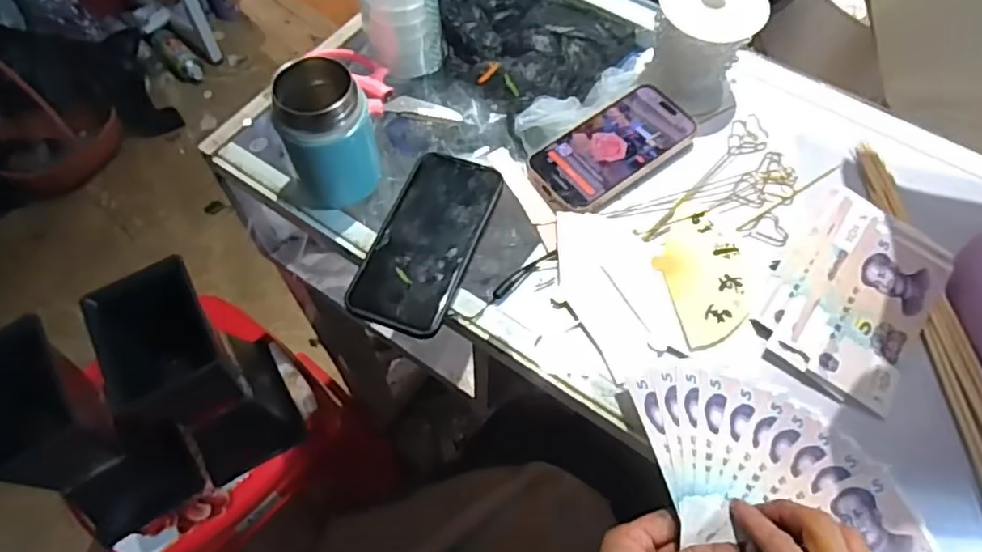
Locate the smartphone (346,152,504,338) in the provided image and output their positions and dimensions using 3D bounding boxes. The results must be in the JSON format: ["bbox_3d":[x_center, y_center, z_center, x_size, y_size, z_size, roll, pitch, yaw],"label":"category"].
[{"bbox_3d":[-0.050,-0.028,0.497,0.074,0.013,0.161,19,62,10],"label":"smartphone"}]

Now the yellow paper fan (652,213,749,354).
[{"bbox_3d":[0.166,0.000,0.486,0.066,0.004,0.109,-12,61,-7],"label":"yellow paper fan"}]

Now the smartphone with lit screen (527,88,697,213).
[{"bbox_3d":[0.106,-0.112,0.544,0.150,0.015,0.076,-33,66,-18],"label":"smartphone with lit screen"}]

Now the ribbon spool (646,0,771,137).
[{"bbox_3d":[0.183,-0.198,0.547,0.089,0.098,0.085,0,60,0],"label":"ribbon spool"}]

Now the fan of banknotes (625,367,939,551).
[{"bbox_3d":[0.185,0.124,0.407,0.144,0.017,0.157,-14,61,-9],"label":"fan of banknotes"}]

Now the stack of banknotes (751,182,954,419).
[{"bbox_3d":[0.268,0.013,0.464,0.107,0.030,0.148,32,65,17],"label":"stack of banknotes"}]

